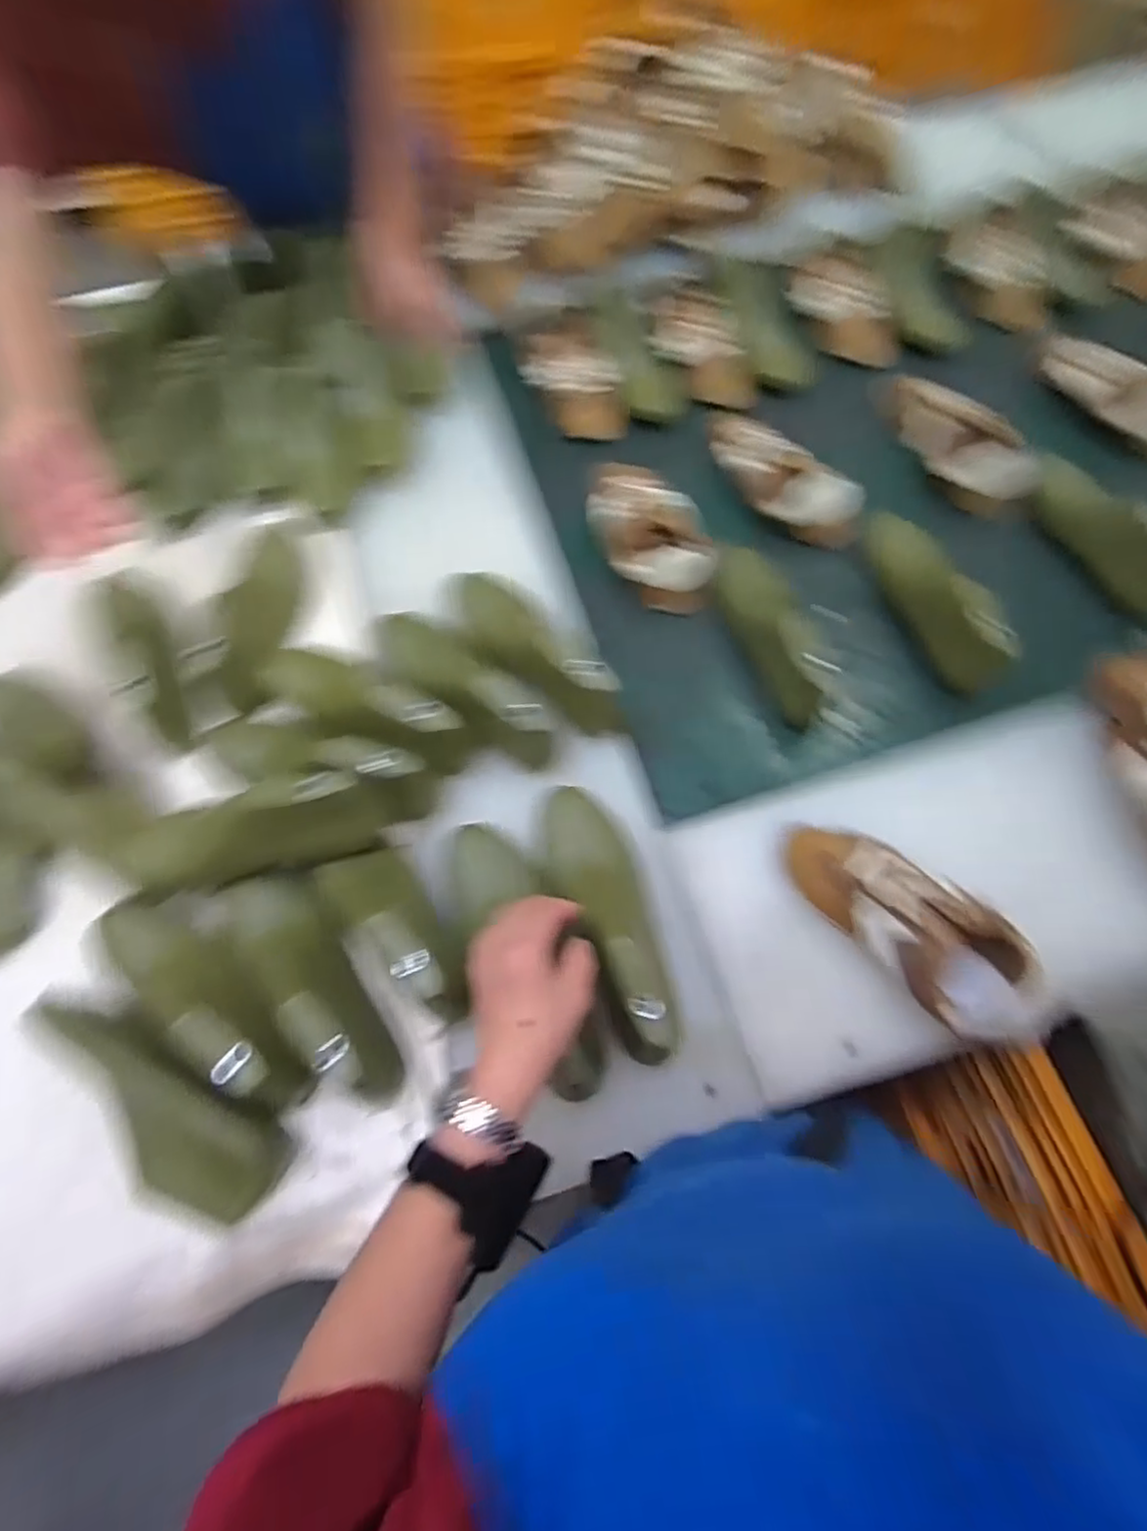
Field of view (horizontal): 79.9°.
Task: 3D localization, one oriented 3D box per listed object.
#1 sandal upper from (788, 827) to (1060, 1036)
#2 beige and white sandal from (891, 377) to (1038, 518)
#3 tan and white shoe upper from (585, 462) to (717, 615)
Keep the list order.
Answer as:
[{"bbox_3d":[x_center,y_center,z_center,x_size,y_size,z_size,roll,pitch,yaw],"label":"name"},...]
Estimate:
[{"bbox_3d":[0.278,0.124,0.554,0.089,0.054,0.229,-37,70,-12],"label":"sandal upper"},{"bbox_3d":[0.469,-0.417,0.870,0.069,0.079,0.248,-24,68,-7],"label":"beige and white sandal"},{"bbox_3d":[0.087,-0.277,0.802,0.110,0.055,0.229,-22,68,-6],"label":"tan and white shoe upper"}]

